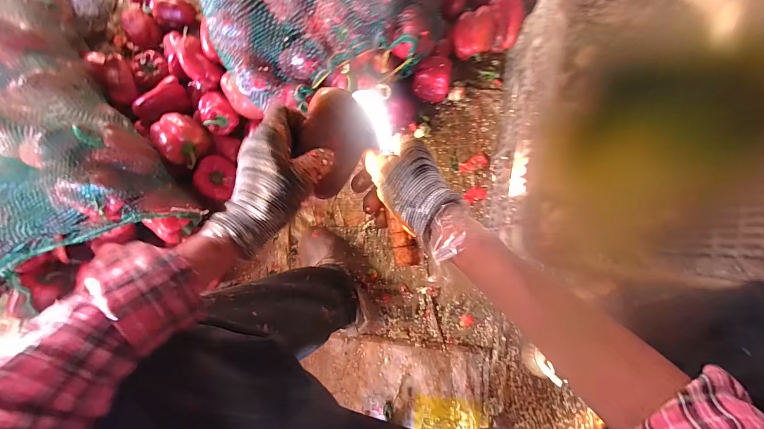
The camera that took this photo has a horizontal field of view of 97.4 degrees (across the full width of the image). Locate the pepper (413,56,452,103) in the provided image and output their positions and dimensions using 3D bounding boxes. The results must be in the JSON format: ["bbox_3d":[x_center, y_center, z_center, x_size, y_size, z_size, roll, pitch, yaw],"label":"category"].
[{"bbox_3d":[0.114,-0.307,0.771,0.084,0.085,0.084,13,87,7],"label":"pepper"}]

